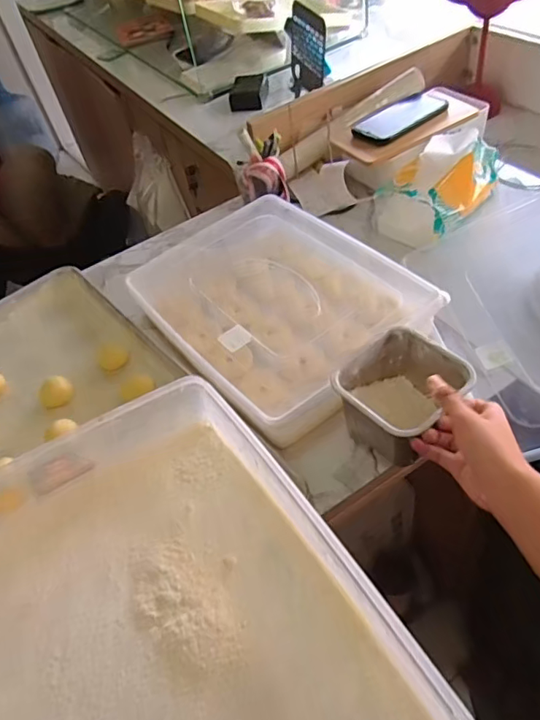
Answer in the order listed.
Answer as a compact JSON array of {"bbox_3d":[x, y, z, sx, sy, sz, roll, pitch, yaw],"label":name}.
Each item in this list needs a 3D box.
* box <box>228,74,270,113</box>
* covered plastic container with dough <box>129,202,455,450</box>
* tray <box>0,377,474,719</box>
[{"bbox_3d":[-0.050,-0.633,1.263,0.081,0.058,0.095,6,46,11],"label":"box"},{"bbox_3d":[0.006,-0.079,0.725,0.286,0.071,0.380,-36,52,-19],"label":"covered plastic container with dough"},{"bbox_3d":[-0.094,0.184,0.368,0.277,0.083,0.360,-26,48,-20],"label":"tray"}]

